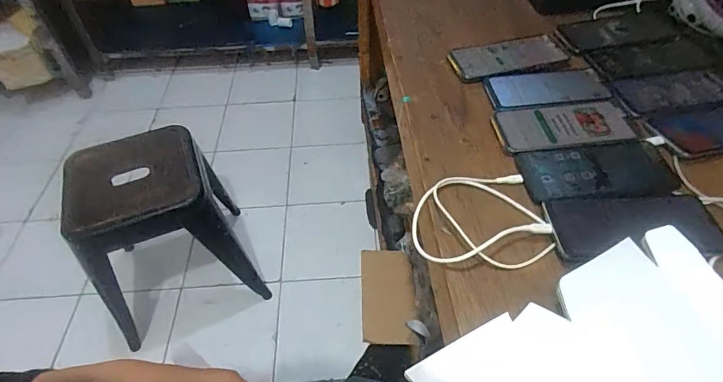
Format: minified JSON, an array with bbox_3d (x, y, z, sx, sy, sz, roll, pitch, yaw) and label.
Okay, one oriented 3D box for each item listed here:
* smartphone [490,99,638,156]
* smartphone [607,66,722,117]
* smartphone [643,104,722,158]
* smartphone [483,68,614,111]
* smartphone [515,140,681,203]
[{"bbox_3d":[0.255,-0.084,0.544,0.165,0.004,0.079,-6,49,1],"label":"smartphone"},{"bbox_3d":[0.435,-0.138,0.589,0.176,0.011,0.072,-11,49,-3],"label":"smartphone"},{"bbox_3d":[0.453,-0.079,0.537,0.172,0.010,0.081,-11,49,-3],"label":"smartphone"},{"bbox_3d":[0.255,-0.144,0.594,0.156,0.004,0.077,-4,49,3],"label":"smartphone"},{"bbox_3d":[0.270,-0.023,0.492,0.163,0.011,0.090,-5,49,2],"label":"smartphone"}]

